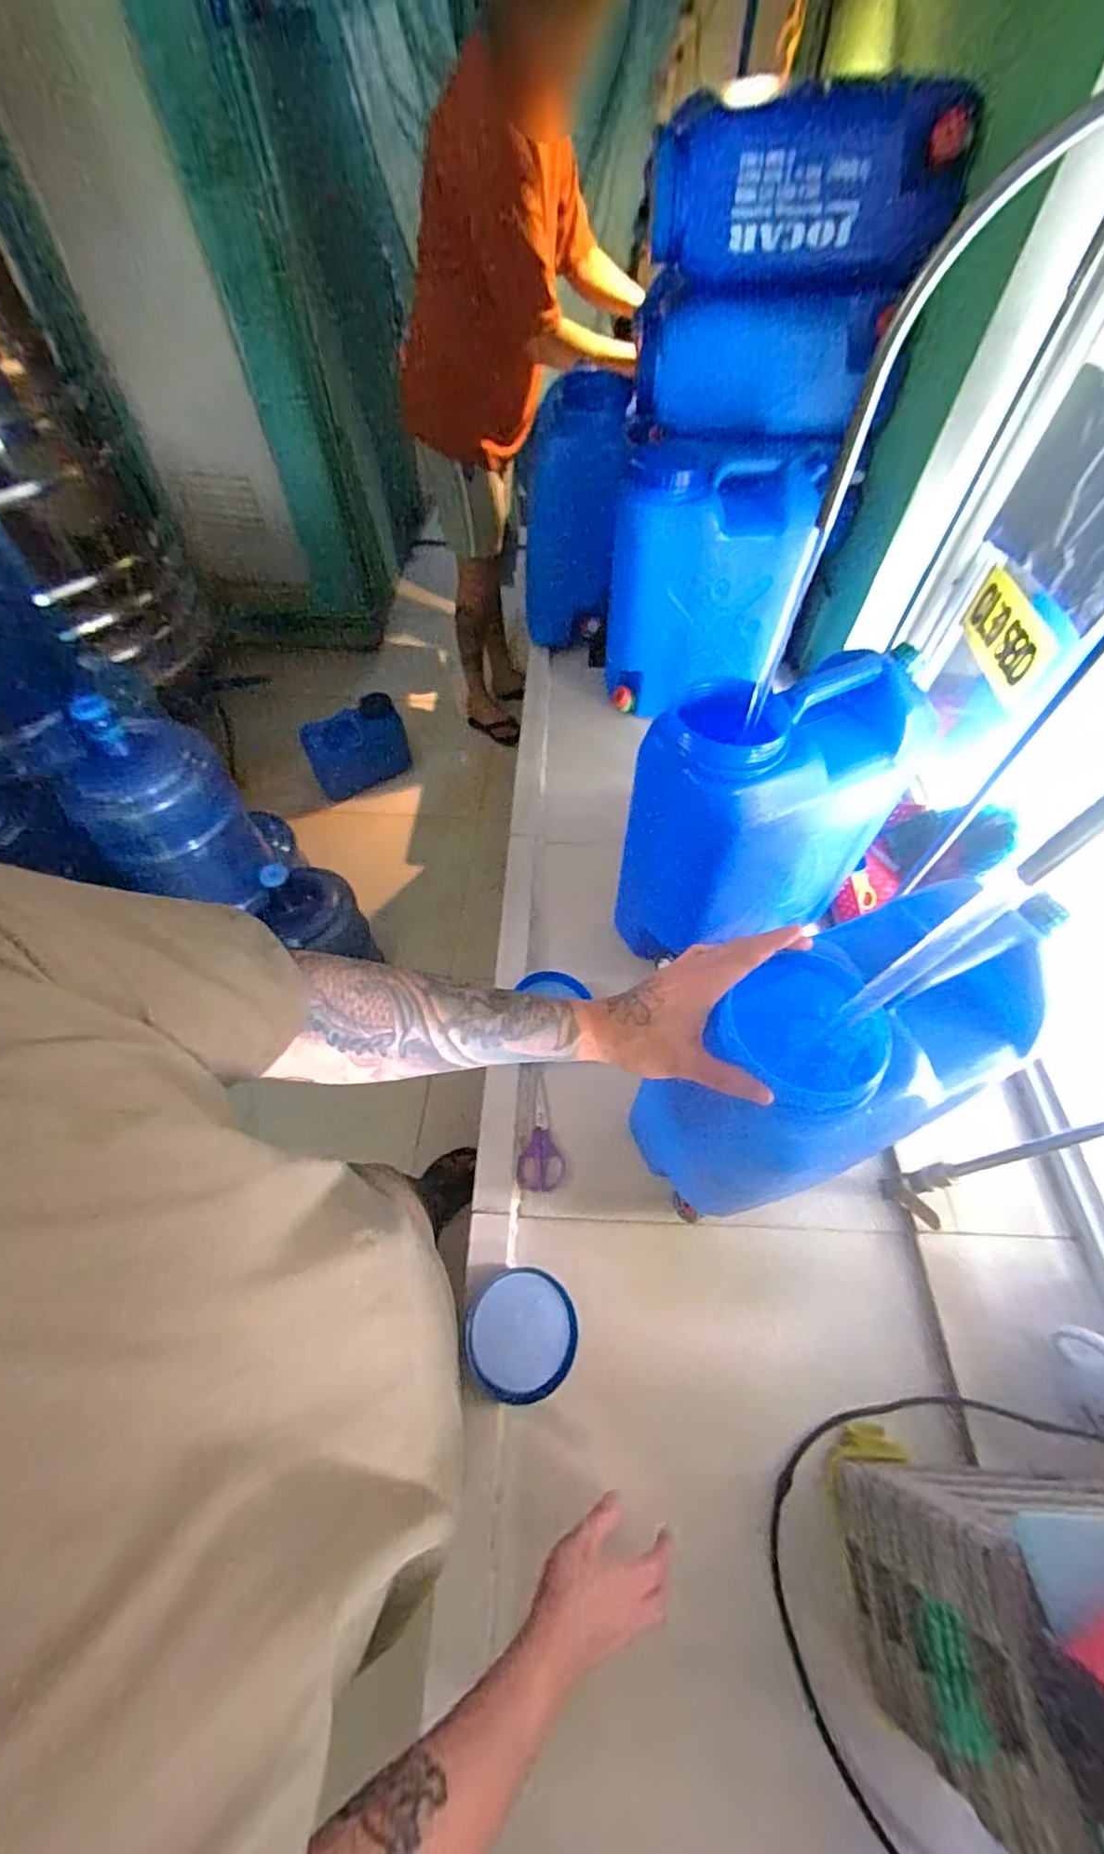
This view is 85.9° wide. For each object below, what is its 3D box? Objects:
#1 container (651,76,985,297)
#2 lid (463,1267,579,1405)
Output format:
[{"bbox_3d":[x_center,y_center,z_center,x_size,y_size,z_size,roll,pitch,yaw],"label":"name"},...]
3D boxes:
[{"bbox_3d":[0.383,-1.104,0.888,0.397,0.181,0.225,-12,58,-7],"label":"container"},{"bbox_3d":[-0.033,0.446,0.650,0.115,0.044,0.115,0,58,0],"label":"lid"}]

